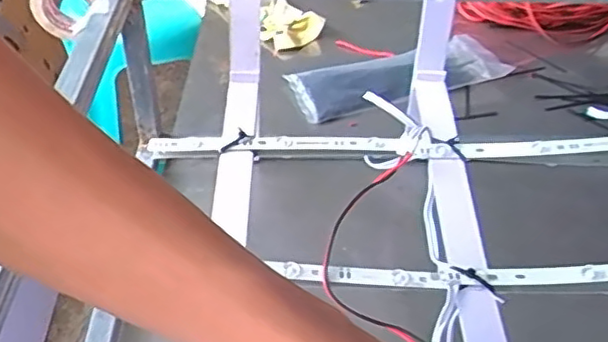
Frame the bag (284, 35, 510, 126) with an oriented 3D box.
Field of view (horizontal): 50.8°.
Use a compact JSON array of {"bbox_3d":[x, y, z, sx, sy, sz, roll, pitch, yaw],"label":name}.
[{"bbox_3d":[0.120,-0.114,0.789,0.263,0.037,0.103,-10,44,-16],"label":"bag"}]

